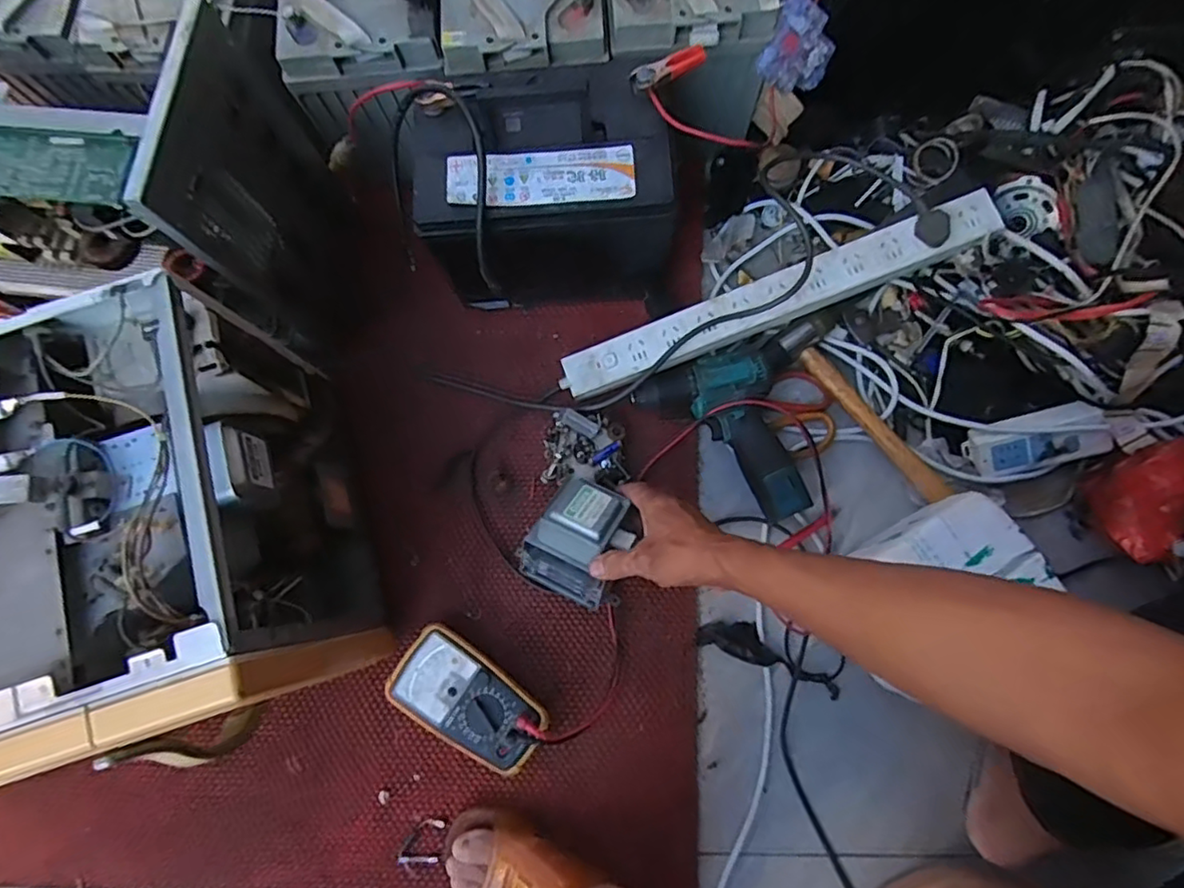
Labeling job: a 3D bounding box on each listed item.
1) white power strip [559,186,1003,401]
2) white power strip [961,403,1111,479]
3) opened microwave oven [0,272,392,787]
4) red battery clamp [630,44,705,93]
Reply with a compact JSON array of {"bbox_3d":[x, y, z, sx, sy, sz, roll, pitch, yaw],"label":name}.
[{"bbox_3d":[0.200,-0.157,0.710,0.493,0.039,0.062,-21,76,10],"label":"white power strip"},{"bbox_3d":[0.474,-0.004,0.678,0.125,0.027,0.057,-18,75,27],"label":"white power strip"},{"bbox_3d":[-0.493,0.127,0.568,0.485,0.268,0.355,-18,78,-3],"label":"opened microwave oven"},{"bbox_3d":[0.073,-0.360,0.607,0.073,0.019,0.024,-22,78,-3],"label":"red battery clamp"}]

